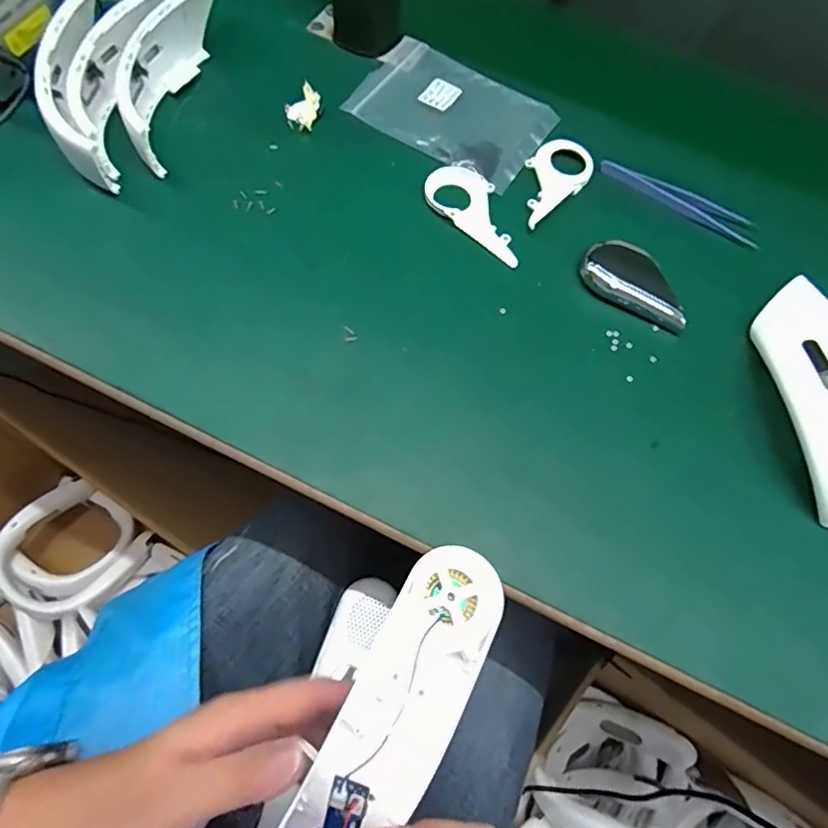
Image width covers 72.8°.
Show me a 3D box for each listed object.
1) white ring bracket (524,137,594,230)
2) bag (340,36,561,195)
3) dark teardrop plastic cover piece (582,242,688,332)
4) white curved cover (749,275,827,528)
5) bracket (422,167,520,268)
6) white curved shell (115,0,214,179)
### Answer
[{"bbox_3d":[0.101,-0.179,0.426,0.046,0.005,0.089,43,72,13],"label":"white ring bracket"},{"bbox_3d":[0.030,-0.244,0.447,0.150,0.005,0.103,33,70,10],"label":"bag"},{"bbox_3d":[0.155,-0.092,0.389,0.076,0.010,0.041,28,69,8],"label":"dark teardrop plastic cover piece"},{"bbox_3d":[0.250,-0.018,0.347,0.048,0.044,0.170,-2,68,-4],"label":"white curved cover"},{"bbox_3d":[0.048,-0.149,0.410,0.092,0.005,0.048,39,71,12],"label":"bracket"},{"bbox_3d":[-0.179,-0.261,0.416,0.043,0.050,0.175,14,68,2],"label":"white curved shell"}]

